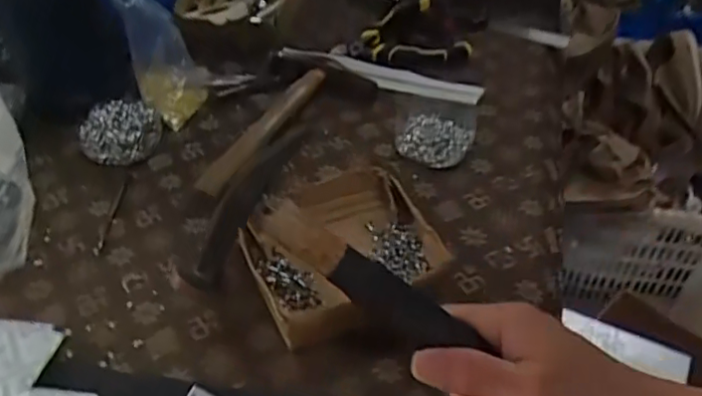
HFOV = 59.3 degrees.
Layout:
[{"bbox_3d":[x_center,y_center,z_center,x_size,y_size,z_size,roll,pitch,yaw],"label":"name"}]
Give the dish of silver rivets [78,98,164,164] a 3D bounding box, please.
[{"bbox_3d":[-0.224,-0.063,0.604,0.067,0.036,0.061,1,41,-1],"label":"dish of silver rivets"}]

